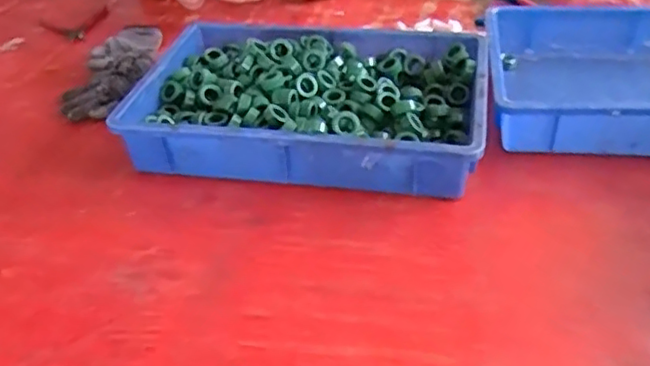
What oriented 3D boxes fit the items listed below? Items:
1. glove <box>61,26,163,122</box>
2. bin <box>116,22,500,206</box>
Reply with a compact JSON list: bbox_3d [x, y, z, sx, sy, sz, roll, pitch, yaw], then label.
[{"bbox_3d":[-0.319,-0.181,0.975,0.085,0.034,0.253,4,39,10],"label":"glove"},{"bbox_3d":[-0.015,-0.110,0.824,0.423,0.075,0.297,5,39,12],"label":"bin"}]

